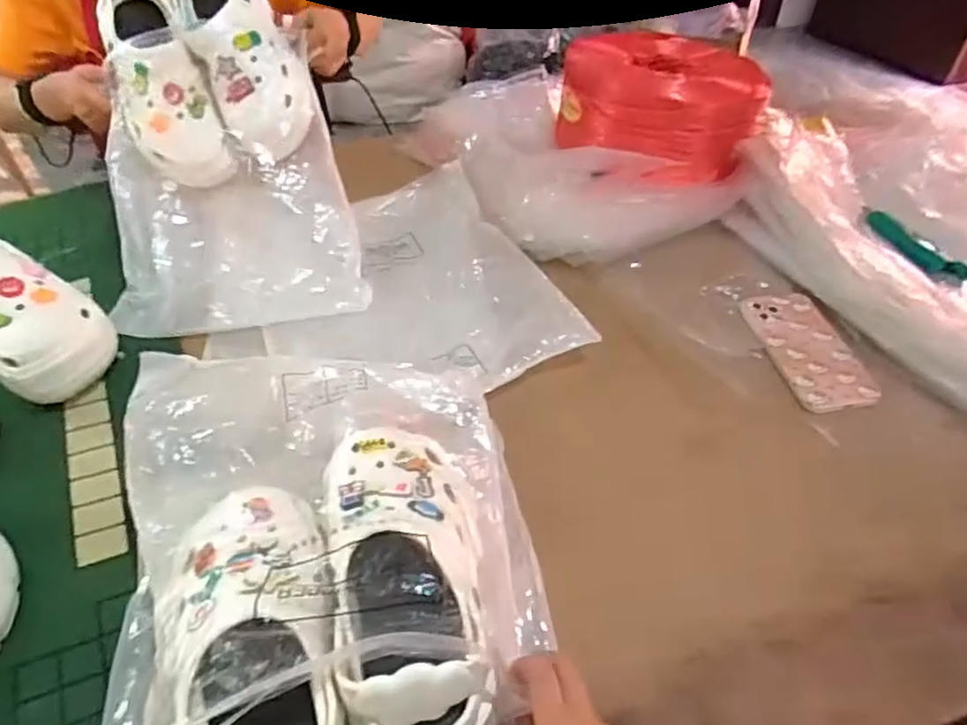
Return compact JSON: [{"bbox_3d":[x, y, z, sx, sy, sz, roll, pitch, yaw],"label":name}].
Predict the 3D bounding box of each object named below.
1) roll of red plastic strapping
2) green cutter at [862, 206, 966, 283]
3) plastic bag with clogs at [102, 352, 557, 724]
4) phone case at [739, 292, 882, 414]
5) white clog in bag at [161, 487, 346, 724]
[{"bbox_3d":[0.258,-0.372,0.918,0.267,0.130,0.175,24,51,22],"label":"roll of red plastic strapping"},{"bbox_3d":[0.501,-0.142,0.742,0.028,0.021,0.146,-18,49,-16],"label":"green cutter"},{"bbox_3d":[-0.115,0.169,0.454,0.306,0.116,0.413,-6,47,-5],"label":"plastic bag with clogs"},{"bbox_3d":[0.348,-0.015,0.675,0.089,0.018,0.162,-10,50,-1],"label":"phone case"},{"bbox_3d":[-0.149,0.188,0.412,0.115,0.074,0.247,-21,50,-18],"label":"white clog in bag"}]

